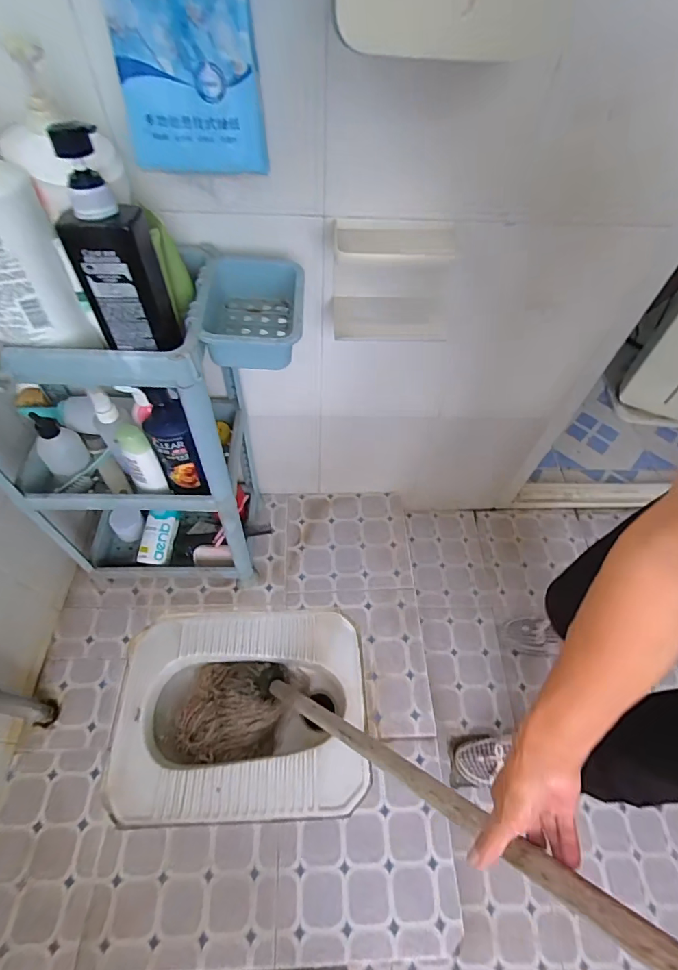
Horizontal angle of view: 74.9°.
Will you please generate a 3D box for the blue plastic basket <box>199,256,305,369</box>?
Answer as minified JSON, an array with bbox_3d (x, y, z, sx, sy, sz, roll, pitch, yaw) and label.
[{"bbox_3d":[-0.113,-0.224,0.576,0.131,0.065,0.181,0,56,-4],"label":"blue plastic basket"}]

